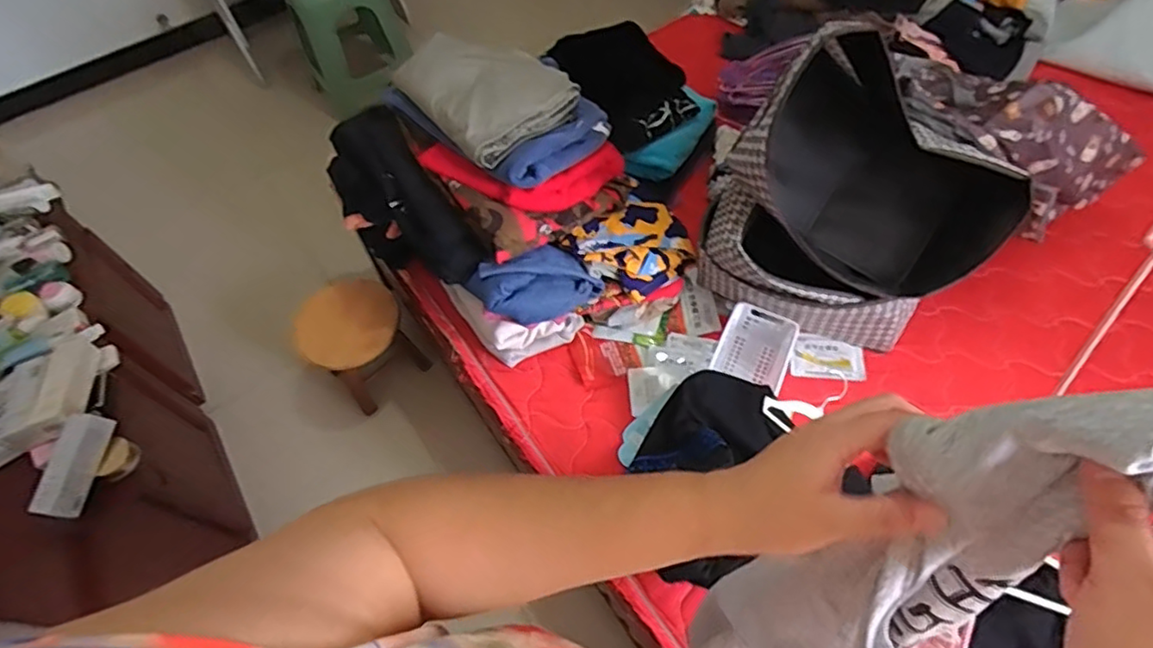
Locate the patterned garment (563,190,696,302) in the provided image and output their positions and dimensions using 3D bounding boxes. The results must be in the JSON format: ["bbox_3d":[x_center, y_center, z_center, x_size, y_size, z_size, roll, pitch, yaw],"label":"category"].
[{"bbox_3d":[0.118,-0.157,1.246,0.182,0.106,0.234,39,68,24],"label":"patterned garment"}]

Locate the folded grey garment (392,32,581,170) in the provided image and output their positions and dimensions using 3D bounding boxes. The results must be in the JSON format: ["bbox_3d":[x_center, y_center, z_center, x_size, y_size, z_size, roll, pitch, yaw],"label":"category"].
[{"bbox_3d":[-0.171,-0.462,1.190,0.261,0.055,0.317,-35,62,-17],"label":"folded grey garment"}]

